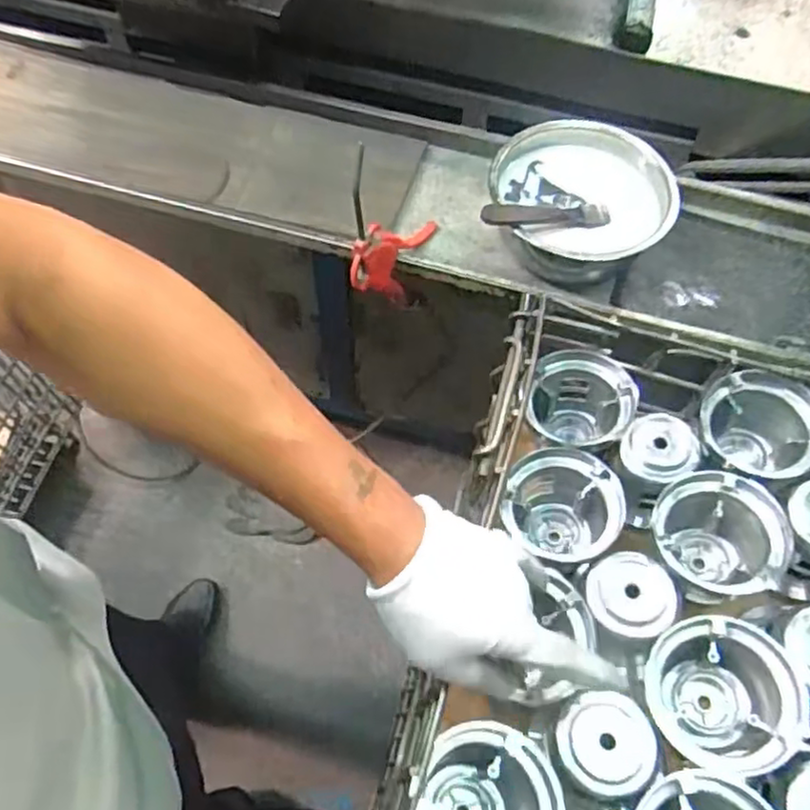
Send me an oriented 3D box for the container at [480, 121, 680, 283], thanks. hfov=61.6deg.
[{"bbox_3d":[0.165,-0.190,0.656,0.169,0.062,0.173,14,61,5],"label":"container"}]

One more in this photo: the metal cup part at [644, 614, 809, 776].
[{"bbox_3d":[0.223,0.193,0.460,0.092,0.061,0.092,-18,63,5],"label":"metal cup part"}]

